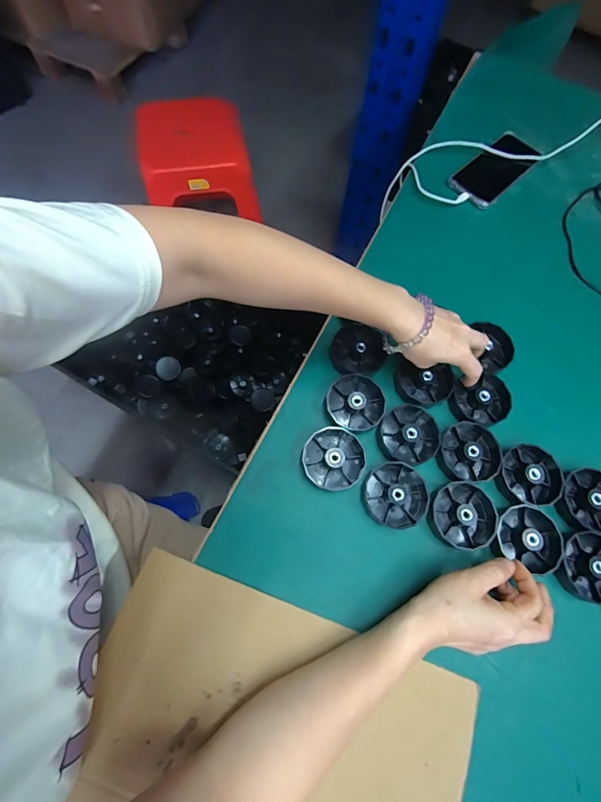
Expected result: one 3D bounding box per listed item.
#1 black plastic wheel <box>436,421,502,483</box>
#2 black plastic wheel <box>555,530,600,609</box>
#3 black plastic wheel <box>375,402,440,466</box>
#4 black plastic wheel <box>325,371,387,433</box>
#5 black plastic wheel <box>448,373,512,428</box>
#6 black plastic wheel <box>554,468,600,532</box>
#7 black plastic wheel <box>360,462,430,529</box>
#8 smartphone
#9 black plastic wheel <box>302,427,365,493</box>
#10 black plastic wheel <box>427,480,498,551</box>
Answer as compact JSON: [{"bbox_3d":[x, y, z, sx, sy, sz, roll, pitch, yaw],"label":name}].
[{"bbox_3d":[0.188,0.057,0.392,0.069,0.015,0.064,-8,71,-6],"label":"black plastic wheel"},{"bbox_3d":[0.304,0.173,0.363,0.071,0.029,0.067,1,70,-3],"label":"black plastic wheel"},{"bbox_3d":[0.125,0.037,0.396,0.065,0.018,0.070,1,70,-3],"label":"black plastic wheel"},{"bbox_3d":[0.064,0.002,0.405,0.067,0.018,0.068,1,70,-3],"label":"black plastic wheel"},{"bbox_3d":[0.214,-0.002,0.415,0.068,0.022,0.060,-21,72,-8],"label":"black plastic wheel"},{"bbox_3d":[0.317,0.108,0.383,0.064,0.020,0.065,1,70,-3],"label":"black plastic wheel"},{"bbox_3d":[0.104,0.100,0.372,0.069,0.021,0.067,1,70,-3],"label":"black plastic wheel"},{"bbox_3d":[0.306,-0.365,0.550,0.074,0.015,0.154,43,75,13],"label":"smartphone"},{"bbox_3d":[0.037,0.062,0.383,0.066,0.022,0.066,1,70,-3],"label":"black plastic wheel"},{"bbox_3d":[0.173,0.121,0.369,0.071,0.017,0.067,1,70,-3],"label":"black plastic wheel"}]

